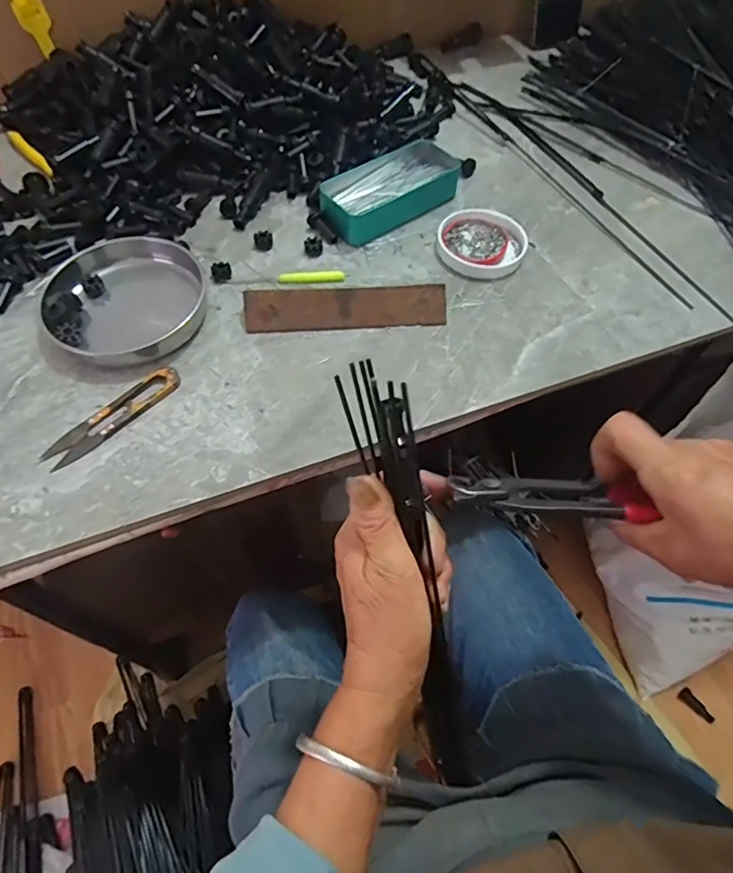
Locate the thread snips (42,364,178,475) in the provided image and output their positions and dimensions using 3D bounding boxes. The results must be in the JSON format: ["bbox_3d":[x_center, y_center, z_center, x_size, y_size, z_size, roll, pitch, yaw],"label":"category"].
[{"bbox_3d":[-0.200,-0.017,0.417,0.027,0.010,0.115,40,65,20],"label":"thread snips"}]

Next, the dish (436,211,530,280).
[{"bbox_3d":[0.116,-0.195,0.534,0.087,0.013,0.085,1,58,-1],"label":"dish"}]

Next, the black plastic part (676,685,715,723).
[{"bbox_3d":[0.637,0.517,1.017,0.075,0.010,0.030,37,64,17],"label":"black plastic part"}]

